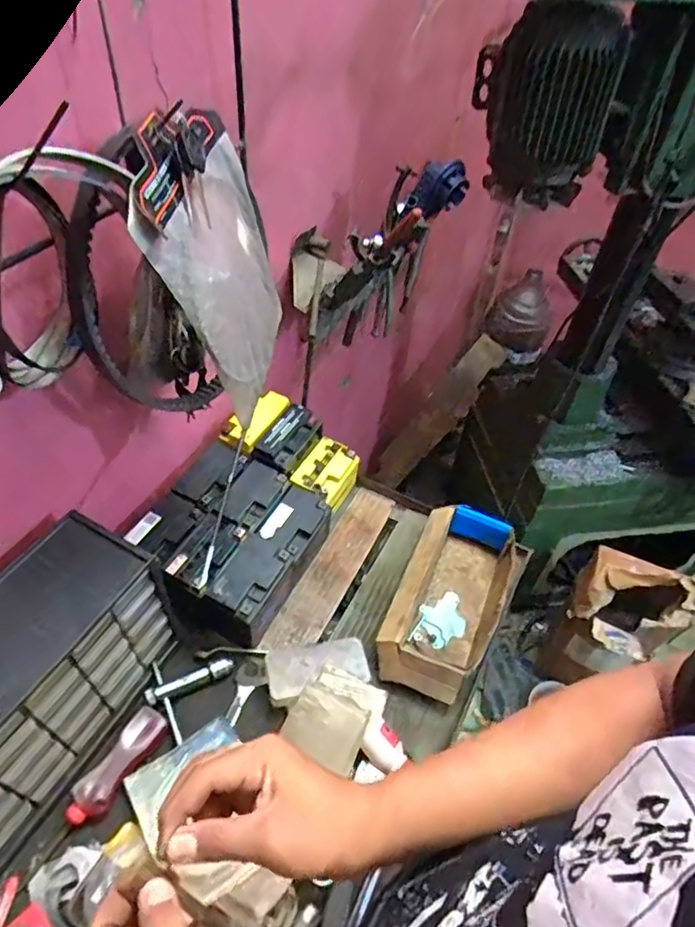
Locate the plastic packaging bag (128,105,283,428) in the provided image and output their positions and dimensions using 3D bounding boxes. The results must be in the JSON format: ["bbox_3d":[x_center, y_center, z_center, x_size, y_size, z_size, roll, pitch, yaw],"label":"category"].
[{"bbox_3d":[-0.116,-0.201,0.551,0.024,0.240,0.212,-5,53,16],"label":"plastic packaging bag"}]

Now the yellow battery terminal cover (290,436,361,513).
[{"bbox_3d":[-0.032,0.019,0.909,0.079,0.054,0.106,24,50,17],"label":"yellow battery terminal cover"}]

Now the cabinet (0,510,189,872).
[{"bbox_3d":[-0.339,0.233,0.612,0.132,0.198,0.295,25,50,18],"label":"cabinet"}]

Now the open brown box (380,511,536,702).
[{"bbox_3d":[0.149,0.190,0.810,0.149,0.060,0.277,22,49,15],"label":"open brown box"}]

